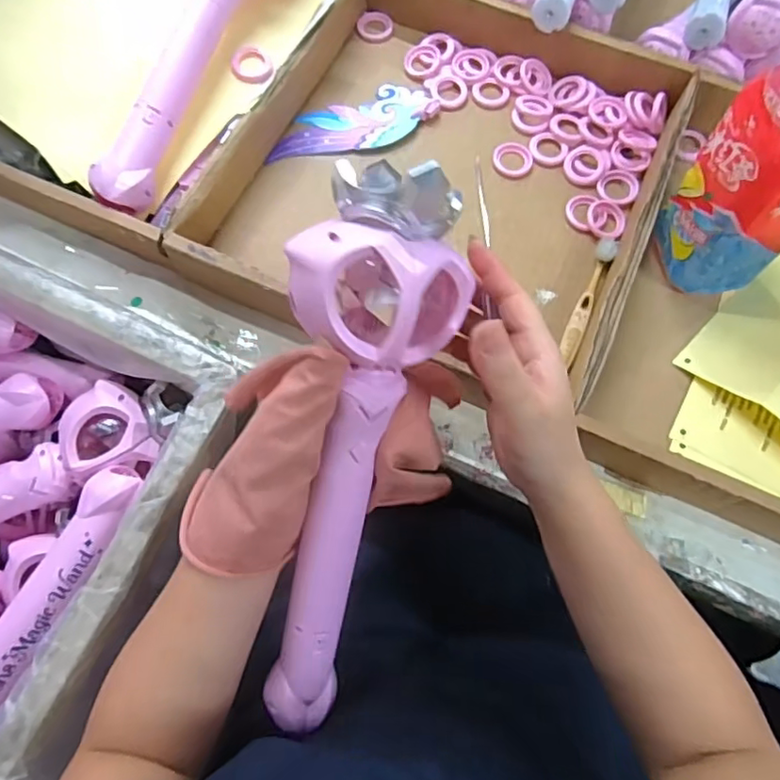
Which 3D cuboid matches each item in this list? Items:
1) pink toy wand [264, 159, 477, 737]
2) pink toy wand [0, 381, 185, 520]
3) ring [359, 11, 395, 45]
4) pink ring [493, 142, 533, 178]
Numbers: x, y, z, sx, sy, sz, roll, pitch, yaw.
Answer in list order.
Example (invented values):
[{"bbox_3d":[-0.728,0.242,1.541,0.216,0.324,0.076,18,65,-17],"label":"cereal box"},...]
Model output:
[{"bbox_3d":[-0.029,0.049,0.344,0.090,0.050,0.342,12,111,5],"label":"pink toy wand"},{"bbox_3d":[-0.344,0.088,0.467,0.357,0.043,0.080,-26,74,-7],"label":"pink toy wand"},{"bbox_3d":[-0.015,-0.380,0.604,0.037,0.005,0.035,0,73,1],"label":"ring"},{"bbox_3d":[0.117,-0.221,0.551,0.037,0.004,0.039,0,73,1],"label":"pink ring"}]

